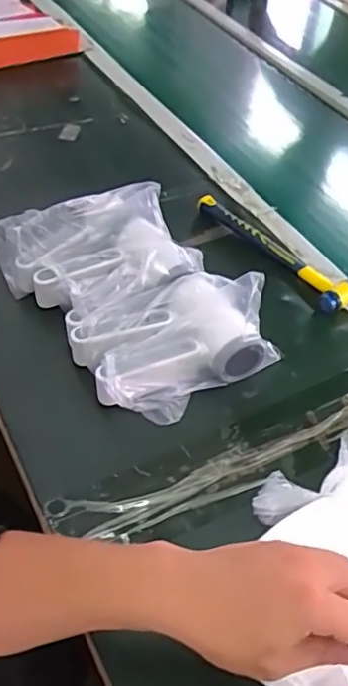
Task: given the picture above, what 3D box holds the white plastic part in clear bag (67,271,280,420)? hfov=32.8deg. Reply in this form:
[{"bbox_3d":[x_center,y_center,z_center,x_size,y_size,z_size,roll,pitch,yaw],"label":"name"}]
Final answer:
[{"bbox_3d":[0.001,-0.009,0.585,0.184,0.090,0.129,-22,52,-22],"label":"white plastic part in clear bag"}]

